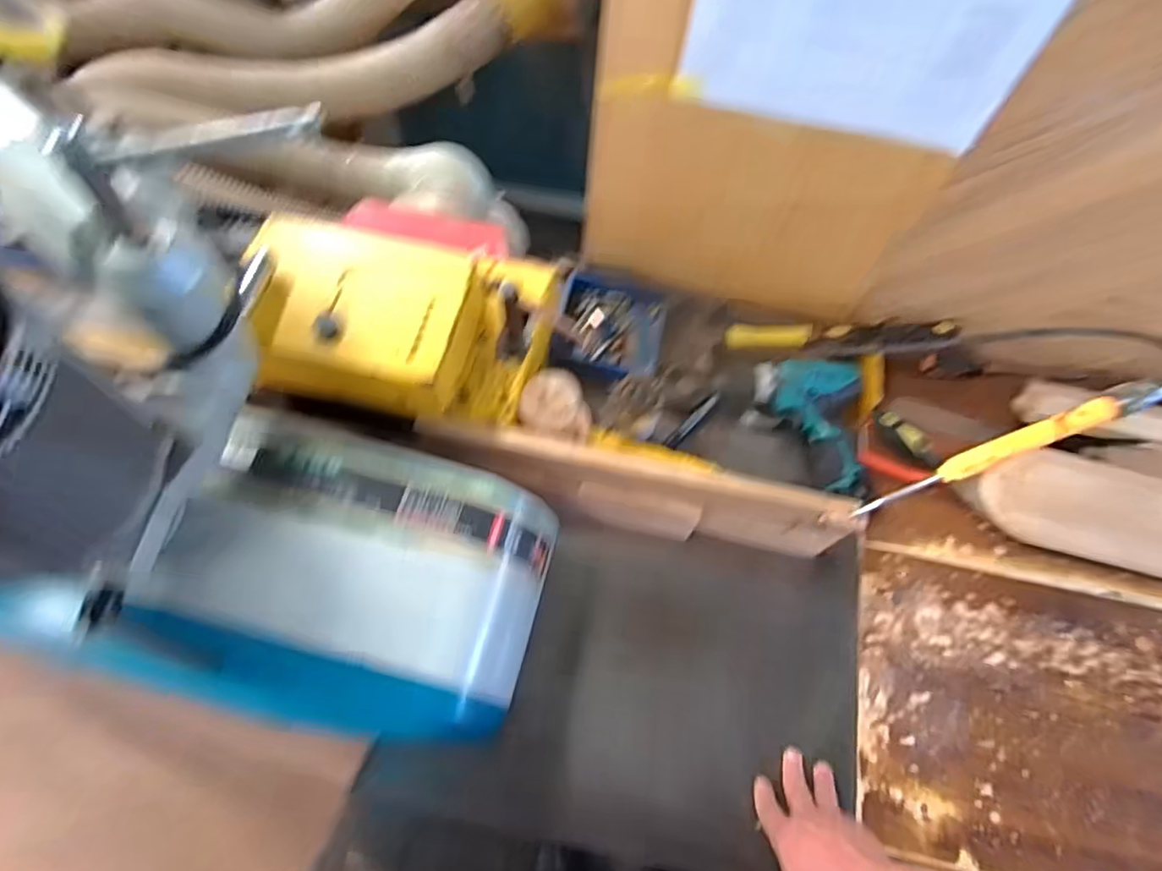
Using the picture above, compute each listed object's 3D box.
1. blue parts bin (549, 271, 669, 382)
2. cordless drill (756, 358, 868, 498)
[{"bbox_3d":[0.042,-0.149,0.815,0.135,0.053,0.153,11,65,2],"label":"blue parts bin"},{"bbox_3d":[0.294,-0.006,0.751,0.142,0.066,0.181,-9,66,-7],"label":"cordless drill"}]

